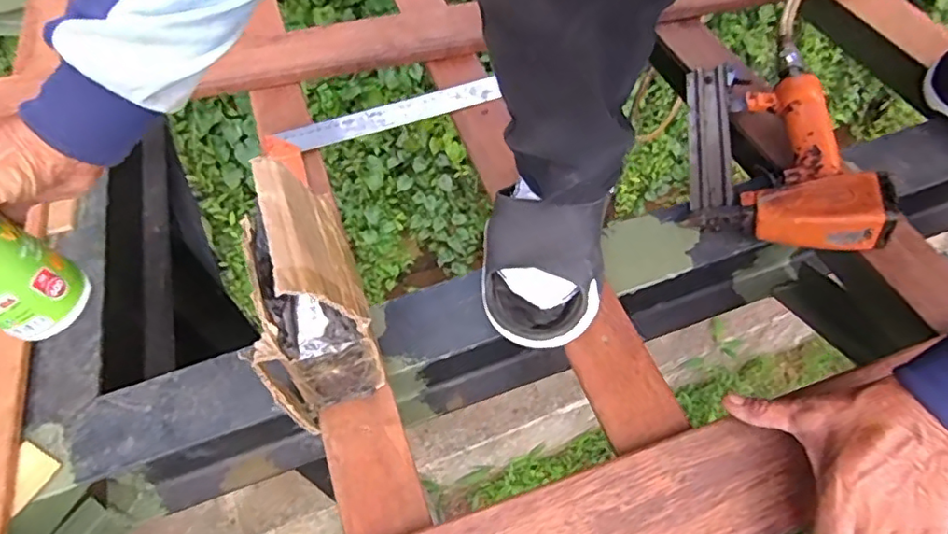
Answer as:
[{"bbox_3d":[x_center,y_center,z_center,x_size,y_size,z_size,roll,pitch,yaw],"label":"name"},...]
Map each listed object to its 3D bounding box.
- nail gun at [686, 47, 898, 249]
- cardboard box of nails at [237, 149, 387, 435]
[{"bbox_3d":[0.303,-0.126,0.580,0.157,0.063,0.236,4,56,8],"label":"nail gun"},{"bbox_3d":[-0.128,0.031,0.439,0.080,0.178,0.153,-20,56,-9],"label":"cardboard box of nails"}]

